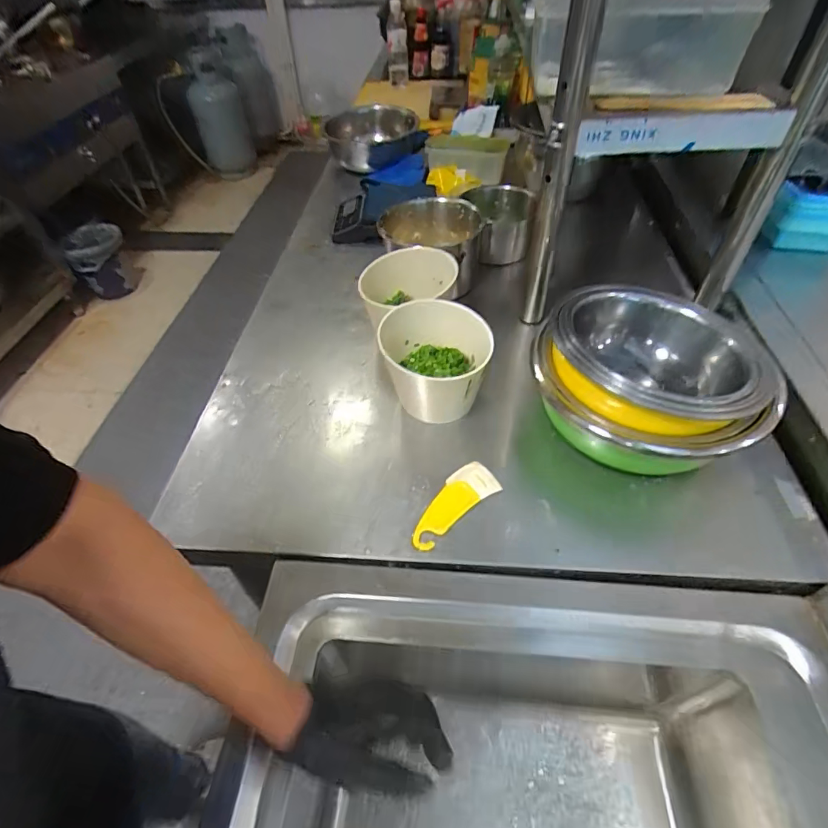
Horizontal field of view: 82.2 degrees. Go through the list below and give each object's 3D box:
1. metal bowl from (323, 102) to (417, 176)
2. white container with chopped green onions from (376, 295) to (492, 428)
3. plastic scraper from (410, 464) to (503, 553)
[{"bbox_3d":[-0.100,-0.675,1.154,0.219,0.103,0.232,-2,47,2],"label":"metal bowl"},{"bbox_3d":[0.030,-0.063,0.632,0.136,0.118,0.133,-3,47,0],"label":"white container with chopped green onions"},{"bbox_3d":[0.041,0.105,0.554,0.122,0.014,0.050,-32,53,-24],"label":"plastic scraper"}]

